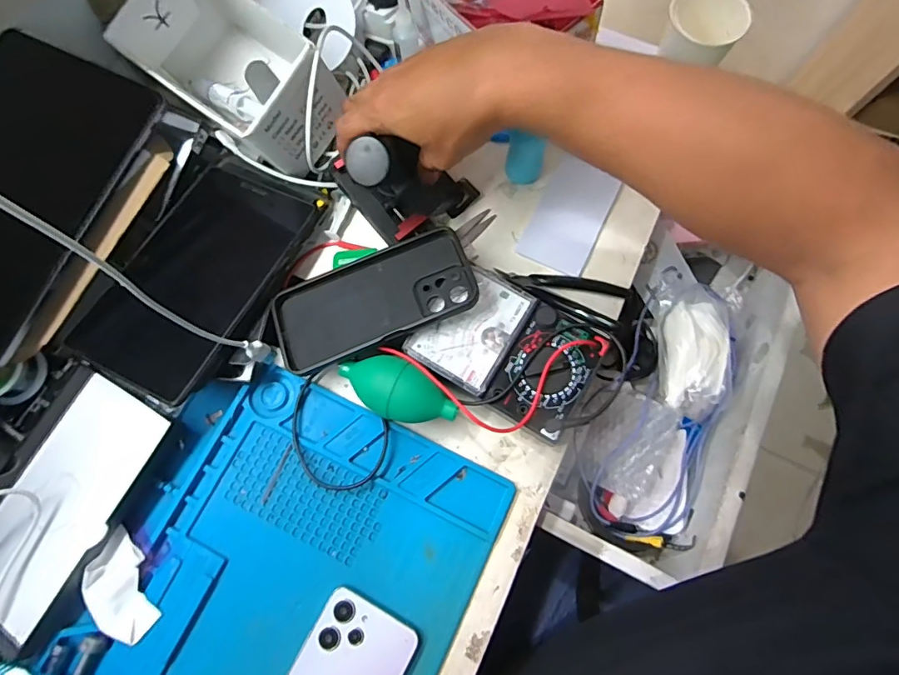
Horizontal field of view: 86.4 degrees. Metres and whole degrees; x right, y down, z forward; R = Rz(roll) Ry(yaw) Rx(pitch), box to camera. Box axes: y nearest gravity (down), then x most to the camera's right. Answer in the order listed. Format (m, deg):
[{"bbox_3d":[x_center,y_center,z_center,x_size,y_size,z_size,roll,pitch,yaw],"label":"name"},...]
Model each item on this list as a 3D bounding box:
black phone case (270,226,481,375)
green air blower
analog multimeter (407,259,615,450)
[{"bbox_3d":[-0.066,-0.036,0.412,0.169,0.016,0.091,-21,67,5],"label":"black phone case"},{"bbox_3d":[-0.043,0.045,0.400,0.100,0.044,0.045,27,77,7],"label":"green air blower"},{"bbox_3d":[0.052,0.014,0.411,0.149,0.038,0.106,33,77,8],"label":"analog multimeter"}]

